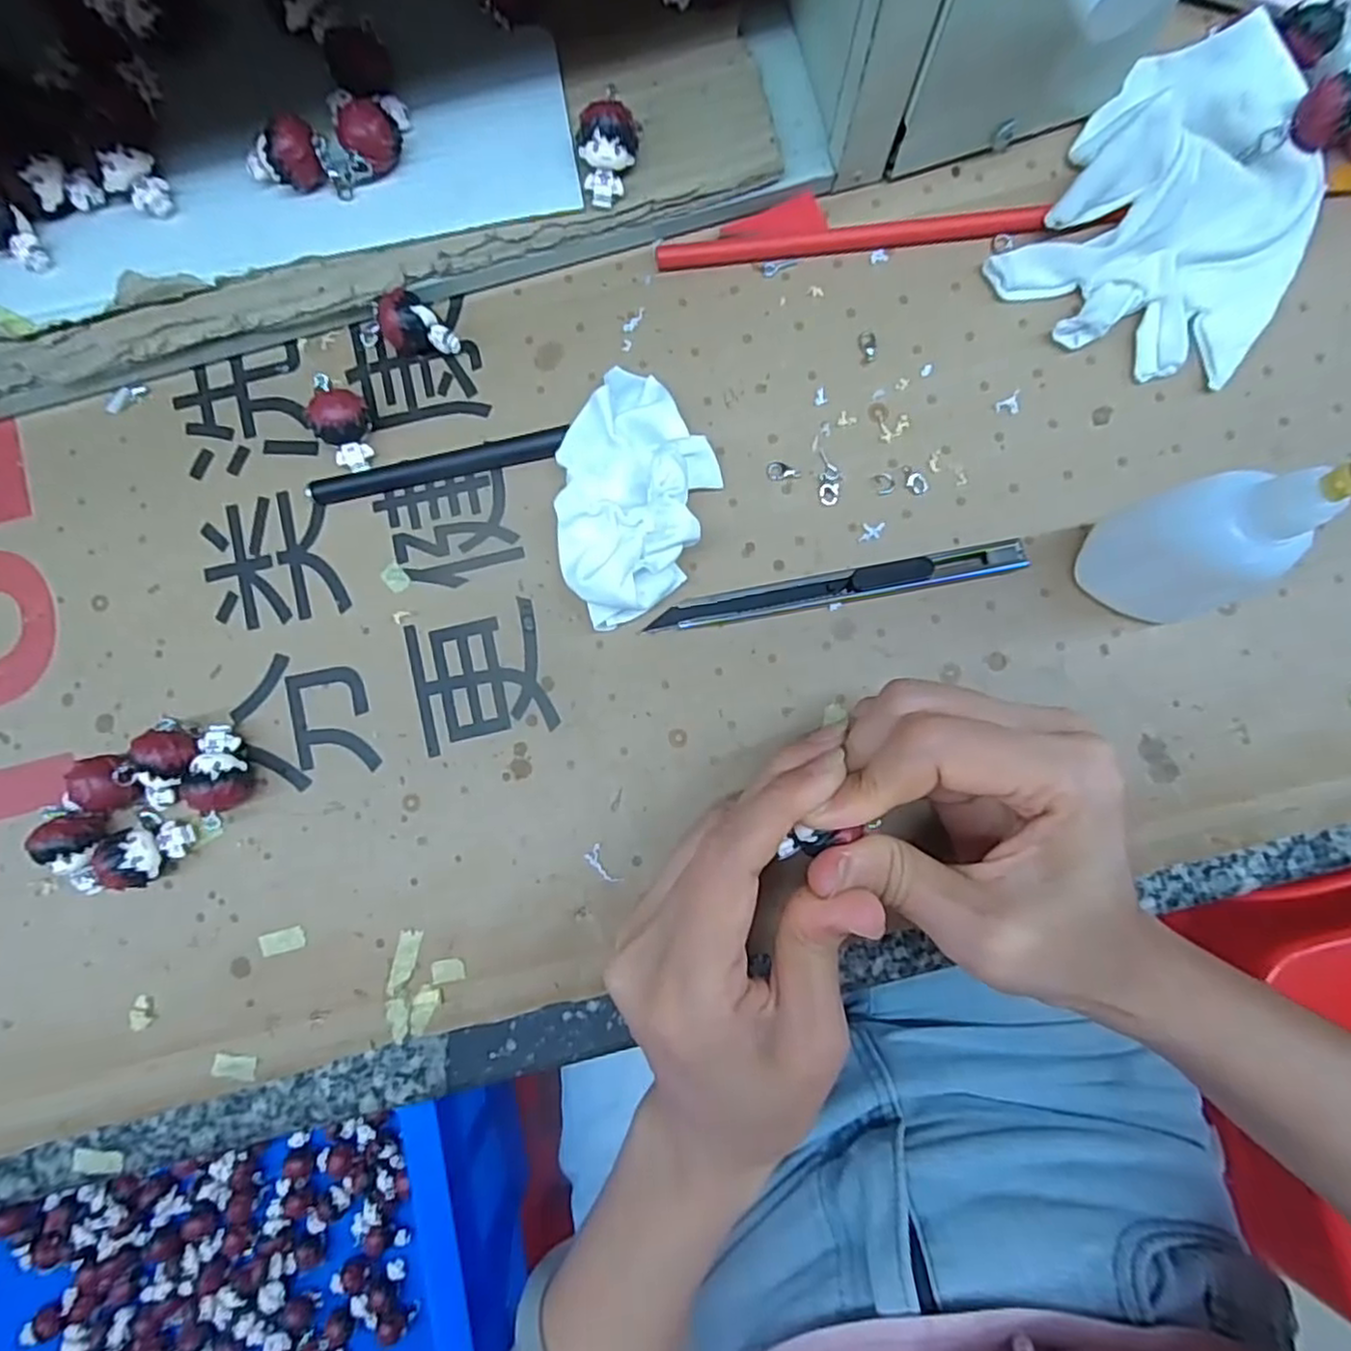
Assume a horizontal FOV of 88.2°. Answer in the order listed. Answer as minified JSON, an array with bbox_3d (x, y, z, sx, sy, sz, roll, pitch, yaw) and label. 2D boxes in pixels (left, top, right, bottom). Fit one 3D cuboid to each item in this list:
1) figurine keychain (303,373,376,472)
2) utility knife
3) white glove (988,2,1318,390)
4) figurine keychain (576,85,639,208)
[{"bbox_3d":[-0.121,-0.092,0.256,0.017,0.020,0.031,1,89,1],"label":"figurine keychain"},{"bbox_3d":[0.057,-0.031,0.249,0.132,0.008,0.011,-10,89,0],"label":"utility knife"},{"bbox_3d":[0.185,-0.167,0.246,0.091,0.021,0.118,37,90,1],"label":"white glove"},{"bbox_3d":[-0.023,-0.184,0.243,0.020,0.019,0.032,-6,89,0],"label":"figurine keychain"}]

